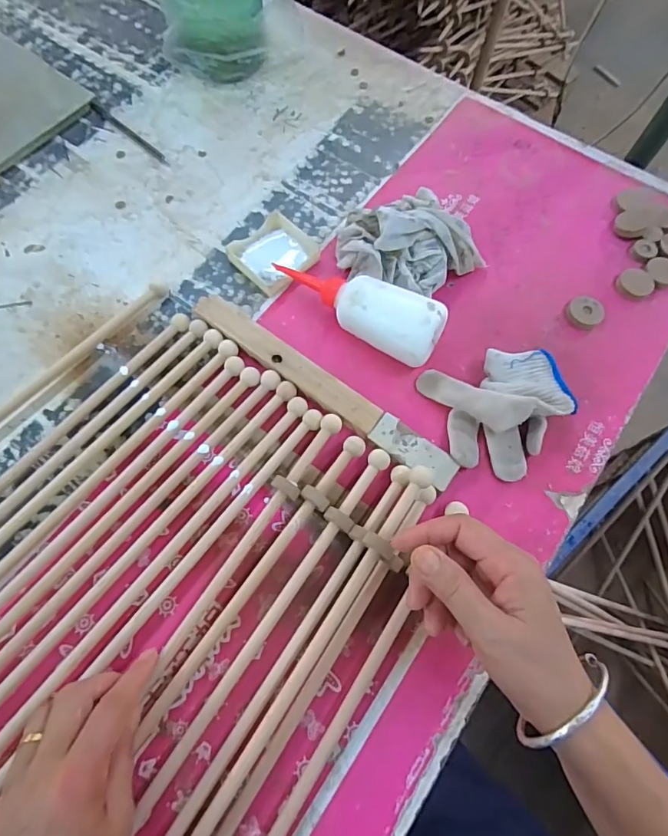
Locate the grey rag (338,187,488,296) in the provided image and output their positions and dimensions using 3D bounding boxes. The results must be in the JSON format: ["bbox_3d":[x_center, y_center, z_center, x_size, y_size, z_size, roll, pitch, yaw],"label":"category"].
[{"bbox_3d":[0.075,-0.178,0.491,0.122,0.061,0.110,-33,73,-14],"label":"grey rag"}]

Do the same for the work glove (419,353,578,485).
[{"bbox_3d":[0.155,-0.009,0.435,0.115,0.050,0.114,-14,69,-8],"label":"work glove"}]

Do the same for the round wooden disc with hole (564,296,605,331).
[{"bbox_3d":[0.260,-0.110,0.497,0.037,0.008,0.034,1,68,-2],"label":"round wooden disc with hole"}]

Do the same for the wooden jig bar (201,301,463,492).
[{"bbox_3d":[-0.012,-0.029,0.452,0.286,0.017,0.034,36,71,12],"label":"wooden jig bar"}]

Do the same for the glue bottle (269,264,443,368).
[{"bbox_3d":[0.017,-0.106,0.463,0.176,0.060,0.053,27,69,8],"label":"glue bottle"}]

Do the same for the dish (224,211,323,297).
[{"bbox_3d":[-0.062,-0.176,0.513,0.076,0.016,0.079,41,72,13],"label":"dish"}]

